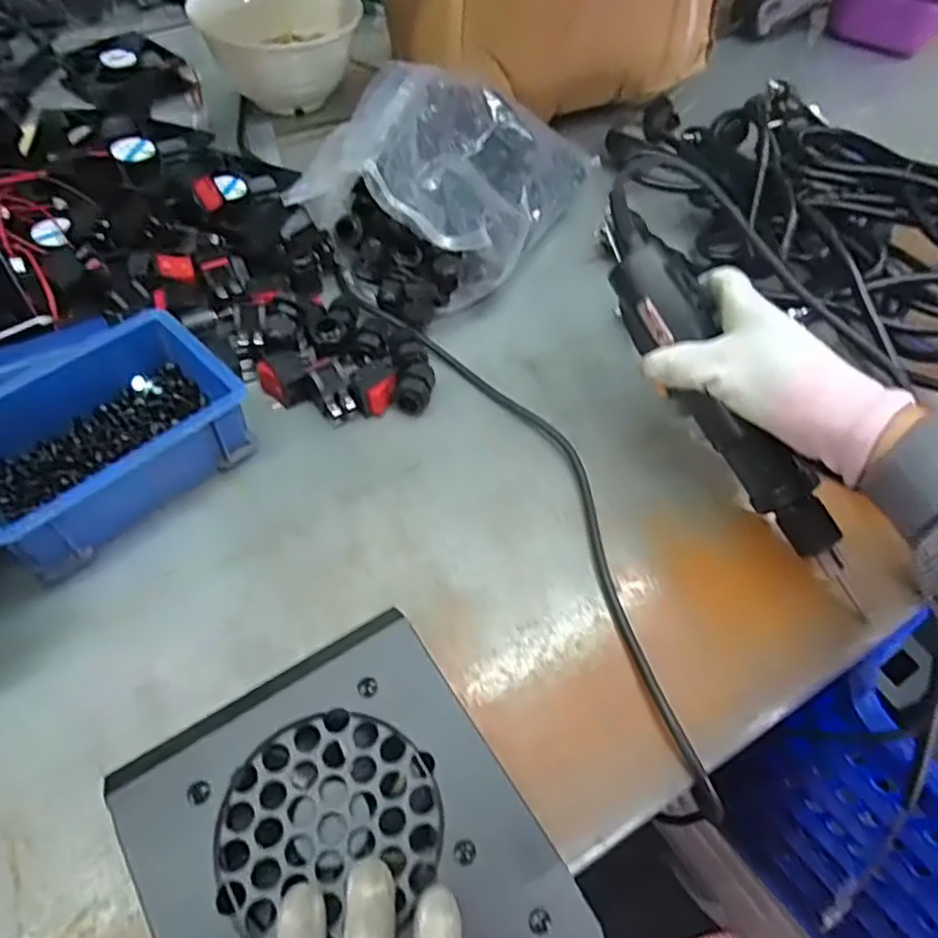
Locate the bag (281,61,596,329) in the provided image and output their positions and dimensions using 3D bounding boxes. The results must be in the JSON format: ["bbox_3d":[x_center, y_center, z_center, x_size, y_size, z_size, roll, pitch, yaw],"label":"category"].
[{"bbox_3d":[0.006,-0.234,0.504,0.145,0.095,0.246,36,60,19],"label":"bag"}]

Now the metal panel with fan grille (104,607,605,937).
[{"bbox_3d":[-0.044,0.173,0.278,0.147,0.016,0.194,-28,61,-21],"label":"metal panel with fan grille"}]

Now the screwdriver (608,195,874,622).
[{"bbox_3d":[0.152,-0.040,0.403,0.031,0.038,0.266,-29,87,-22],"label":"screwdriver"}]

